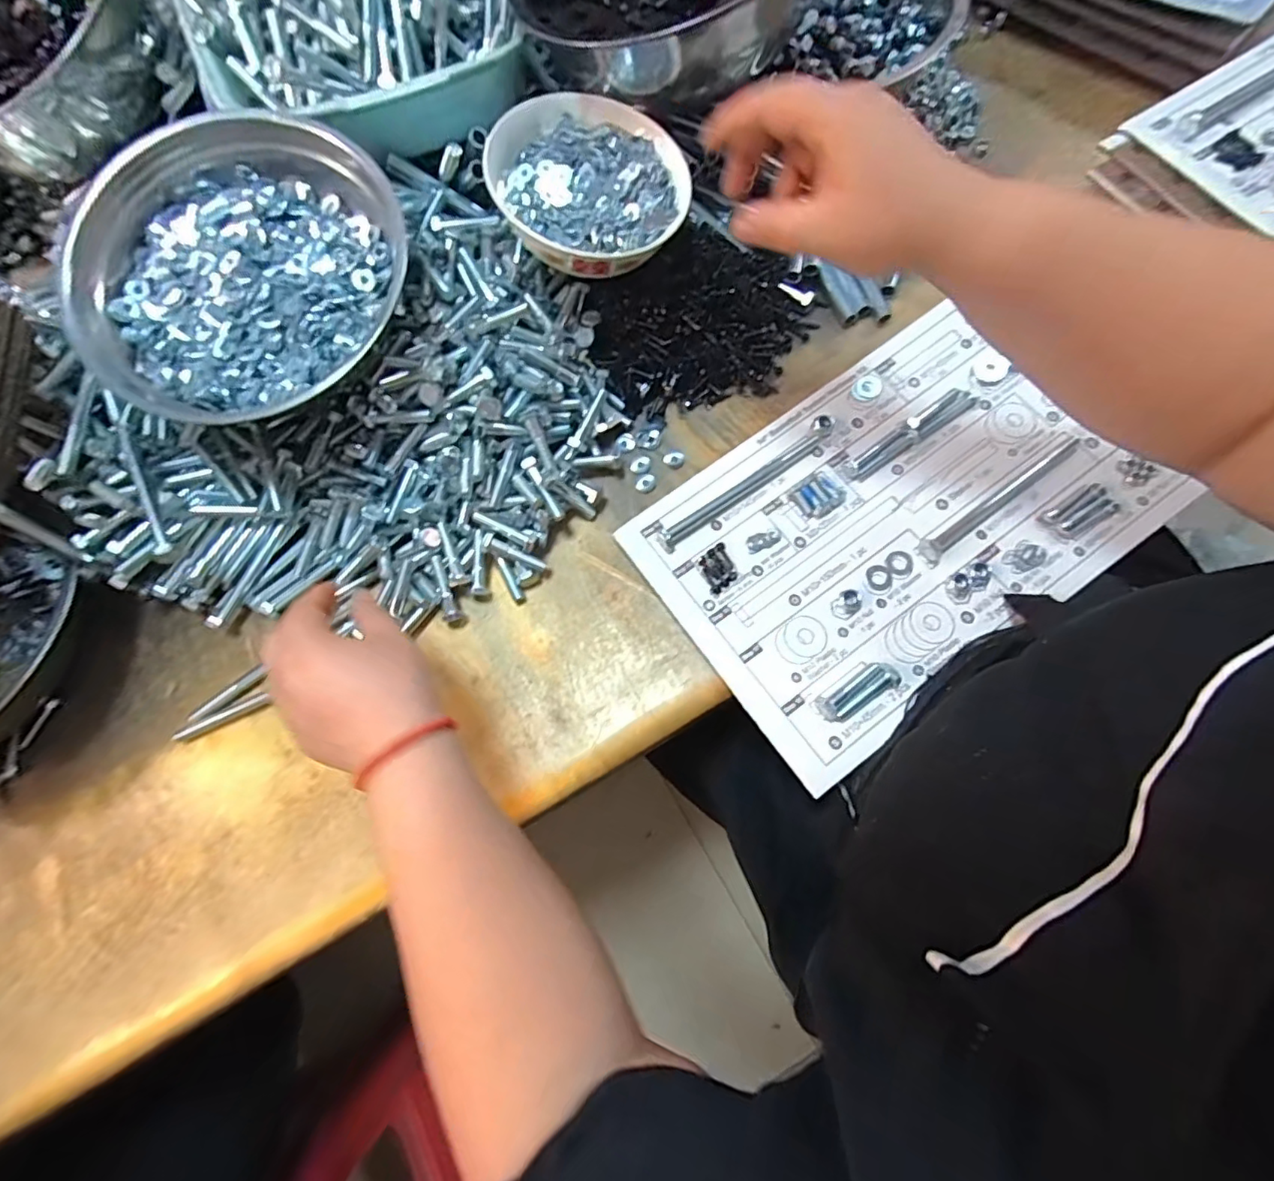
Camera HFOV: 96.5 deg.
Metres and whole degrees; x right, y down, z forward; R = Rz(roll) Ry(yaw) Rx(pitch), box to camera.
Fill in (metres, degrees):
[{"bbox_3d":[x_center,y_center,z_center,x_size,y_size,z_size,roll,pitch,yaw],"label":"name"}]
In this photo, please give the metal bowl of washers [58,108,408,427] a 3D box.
[{"bbox_3d":[-0.276,-0.226,0.394,0.220,0.052,0.203,-41,80,-7],"label":"metal bowl of washers"}]

